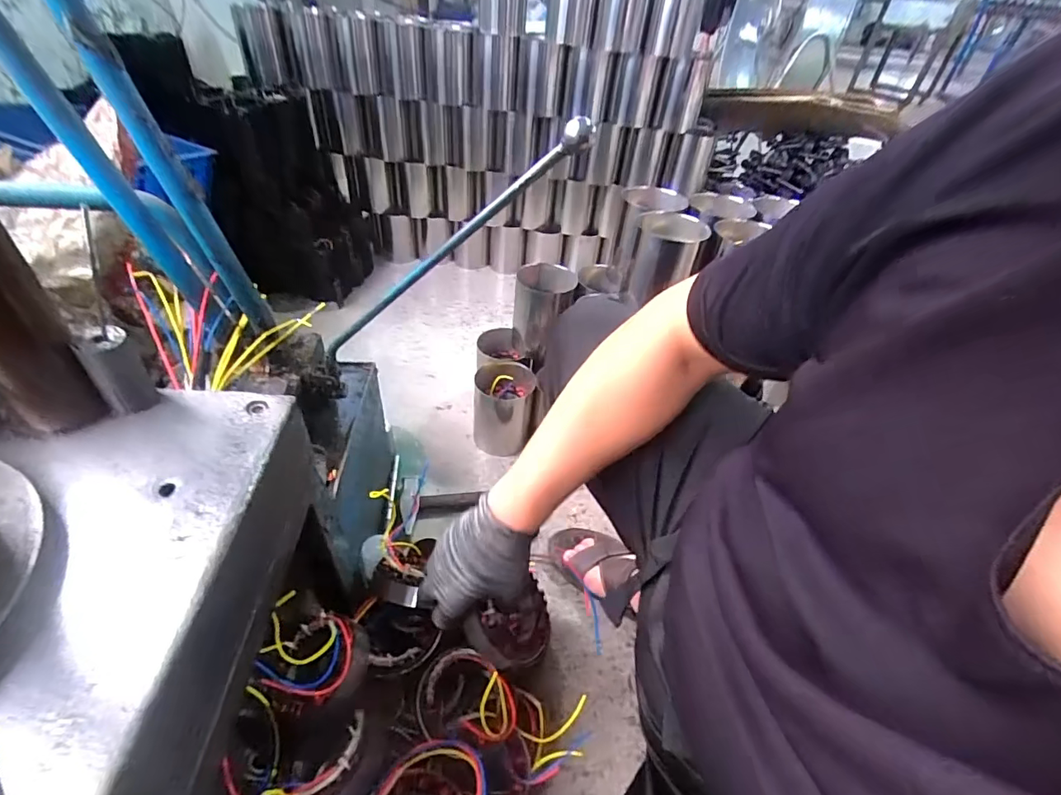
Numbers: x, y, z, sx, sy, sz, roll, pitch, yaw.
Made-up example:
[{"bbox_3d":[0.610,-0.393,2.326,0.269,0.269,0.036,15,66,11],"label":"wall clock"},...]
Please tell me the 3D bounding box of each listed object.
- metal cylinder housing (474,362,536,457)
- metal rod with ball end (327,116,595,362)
[{"bbox_3d":[-0.058,0.024,1.031,0.120,0.153,0.120,1,42,-5],"label":"metal cylinder housing"},{"bbox_3d":[-0.106,-0.144,0.527,0.024,0.417,0.028,44,34,-25],"label":"metal rod with ball end"}]

